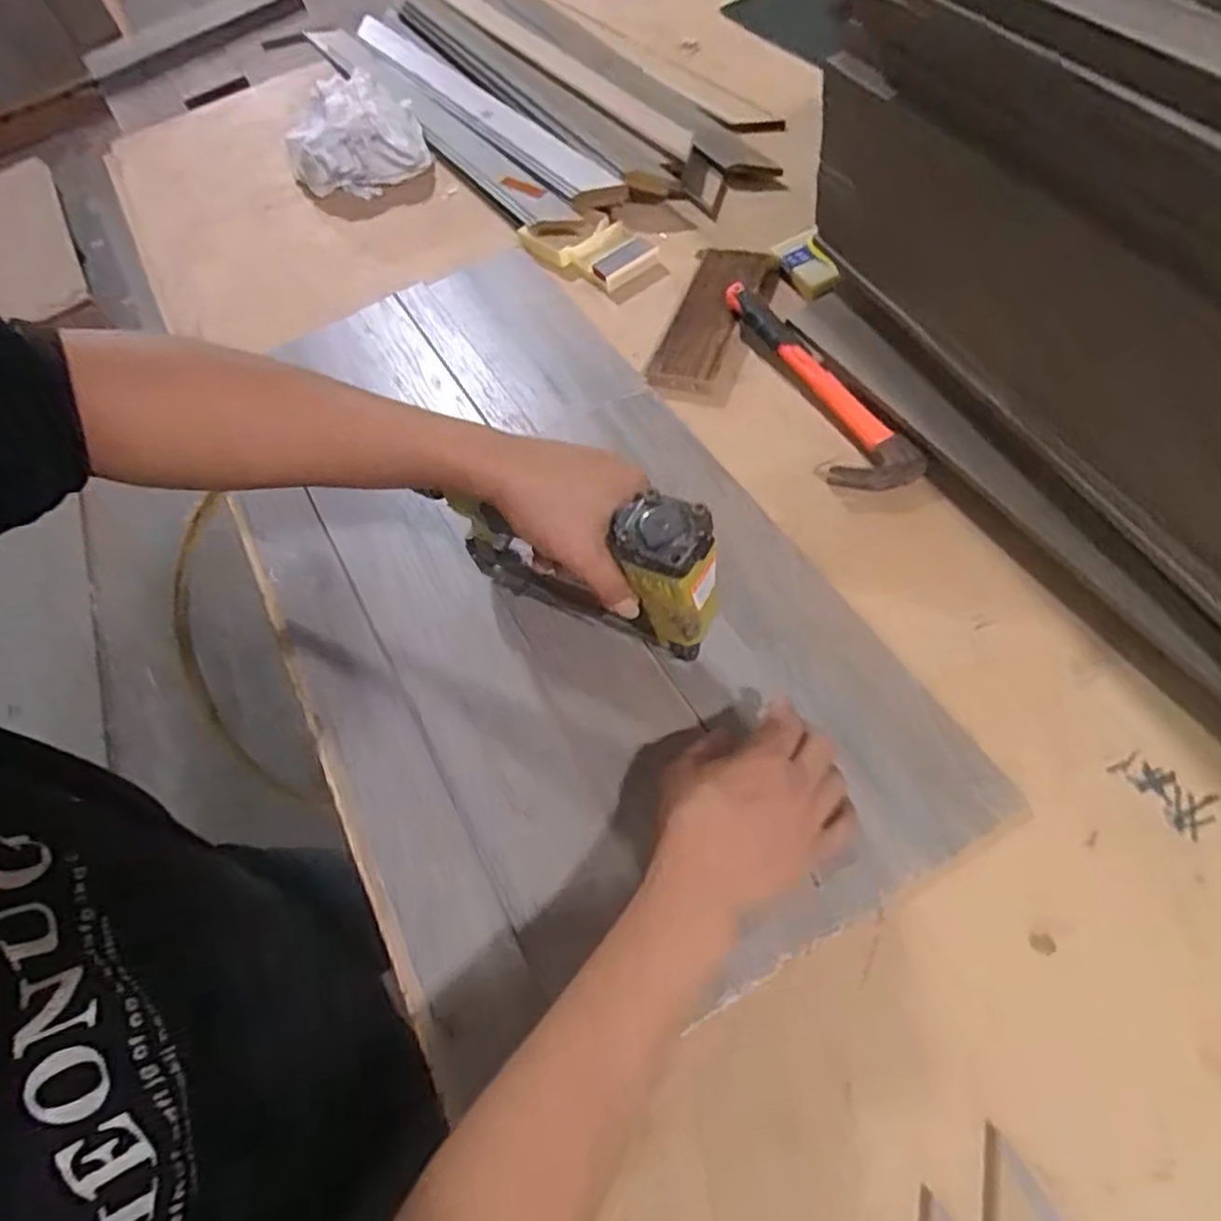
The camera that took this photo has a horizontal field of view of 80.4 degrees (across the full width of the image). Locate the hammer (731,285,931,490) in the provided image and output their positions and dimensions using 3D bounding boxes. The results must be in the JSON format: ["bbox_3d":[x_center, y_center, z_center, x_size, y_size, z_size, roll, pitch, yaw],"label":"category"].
[{"bbox_3d":[0.168,-0.192,0.615,0.062,0.030,0.241,-26,60,-6],"label":"hammer"}]

